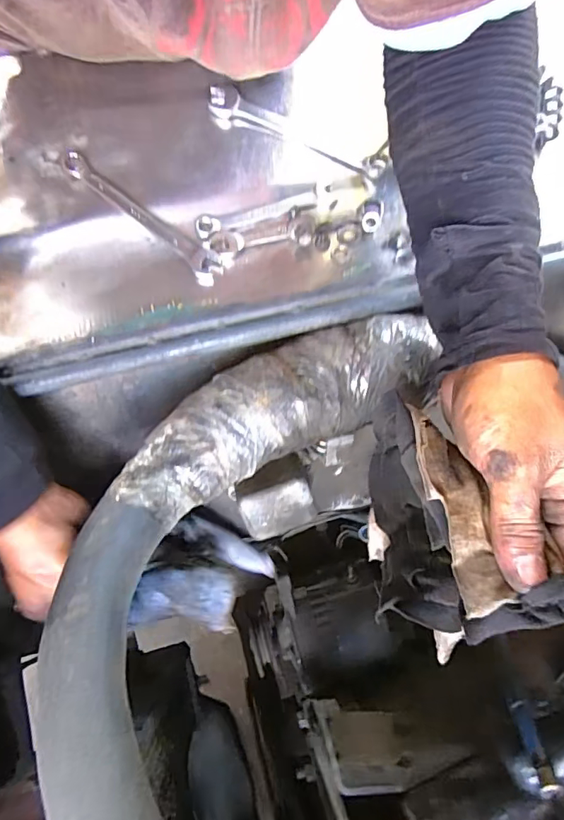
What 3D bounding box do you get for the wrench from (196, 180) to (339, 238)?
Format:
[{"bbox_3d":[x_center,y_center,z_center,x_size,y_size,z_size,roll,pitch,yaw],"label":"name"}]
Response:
[{"bbox_3d":[-0.011,-0.168,0.407,0.125,0.008,0.020,-21,77,-6],"label":"wrench"}]

